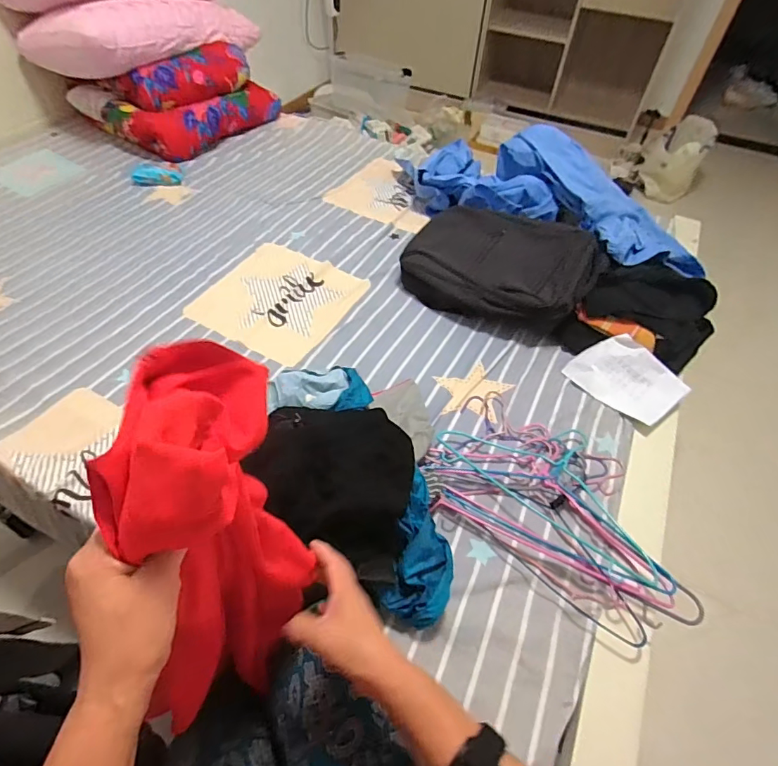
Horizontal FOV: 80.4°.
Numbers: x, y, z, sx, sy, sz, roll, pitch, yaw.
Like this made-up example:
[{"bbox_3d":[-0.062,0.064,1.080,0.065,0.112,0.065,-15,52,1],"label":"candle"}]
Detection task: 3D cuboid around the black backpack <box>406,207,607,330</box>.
[{"bbox_3d":[0.279,-0.307,1.126,0.419,0.158,0.312,25,54,15],"label":"black backpack"}]

